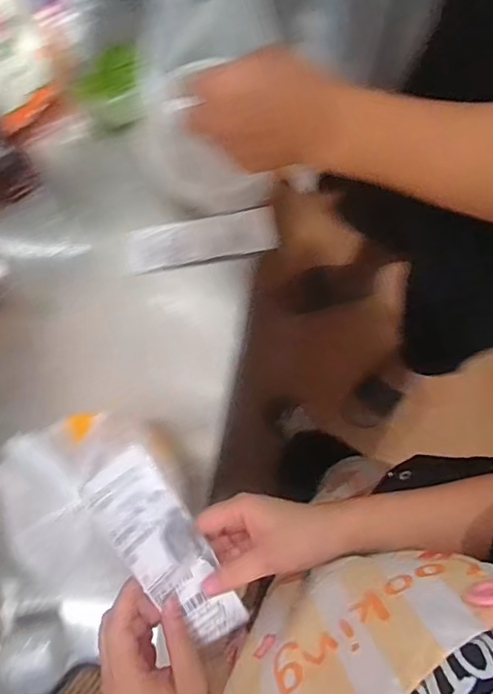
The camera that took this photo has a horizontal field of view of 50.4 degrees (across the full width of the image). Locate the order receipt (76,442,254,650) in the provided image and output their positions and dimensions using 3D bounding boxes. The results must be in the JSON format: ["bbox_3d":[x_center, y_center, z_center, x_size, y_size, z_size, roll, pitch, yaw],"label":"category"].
[{"bbox_3d":[-0.056,0.148,0.380,0.054,0.016,0.154,-37,101,-28],"label":"order receipt"}]

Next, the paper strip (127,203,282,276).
[{"bbox_3d":[-0.053,-0.134,0.645,0.181,0.011,0.055,-12,78,-1],"label":"paper strip"}]

